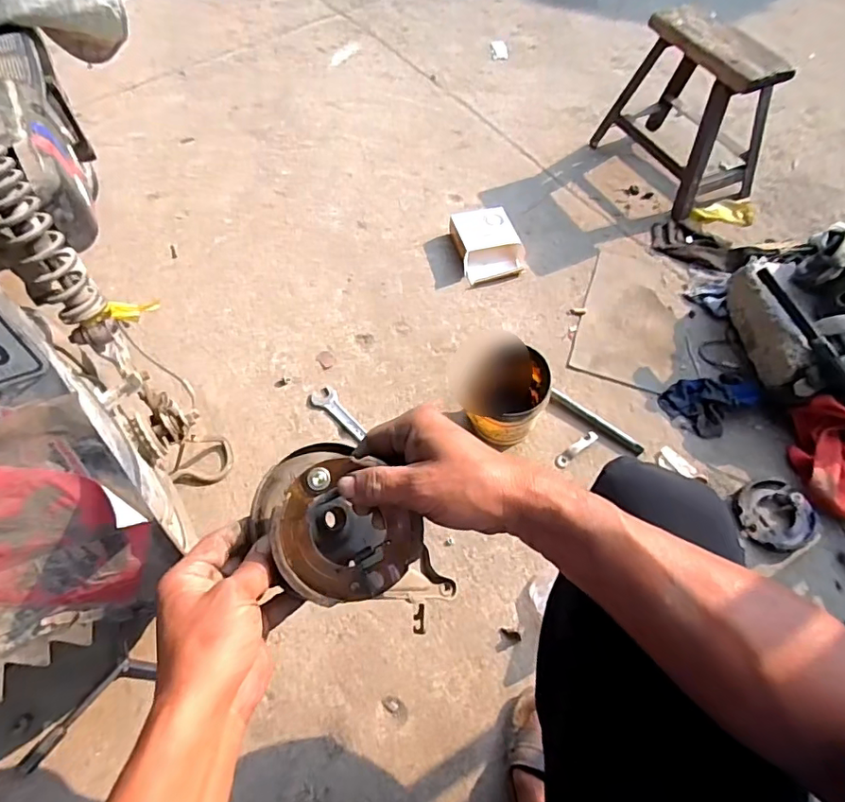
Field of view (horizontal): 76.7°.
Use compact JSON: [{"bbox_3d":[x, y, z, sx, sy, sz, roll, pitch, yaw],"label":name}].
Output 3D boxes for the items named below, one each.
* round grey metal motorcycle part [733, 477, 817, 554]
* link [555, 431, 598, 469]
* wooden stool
[{"bbox_3d":[0.483,0.156,0.735,0.085,0.031,0.093,-29,62,-17],"label":"round grey metal motorcycle part"},{"bbox_3d":[0.231,0.072,0.804,0.078,0.006,0.021,-40,61,-7],"label":"link"},{"bbox_3d":[0.464,-0.501,0.932,0.141,0.237,0.267,-22,60,-13],"label":"wooden stool"}]

